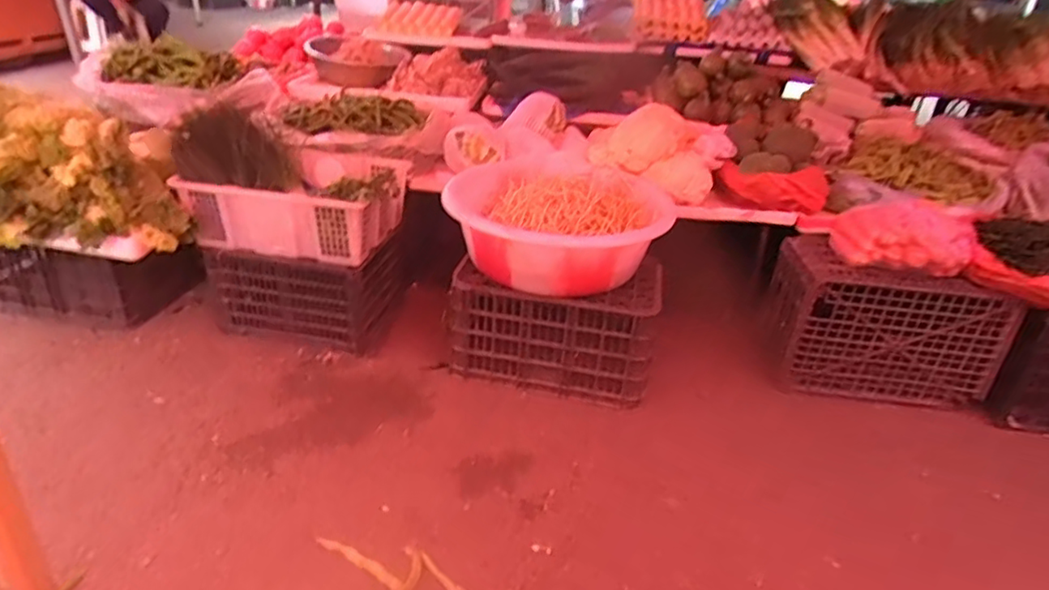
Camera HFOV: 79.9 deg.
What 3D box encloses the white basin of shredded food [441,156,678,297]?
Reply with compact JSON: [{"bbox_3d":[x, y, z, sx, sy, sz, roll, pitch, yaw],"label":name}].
[{"bbox_3d":[0.064,-0.183,1.511,0.525,0.185,0.524,3,29,-2],"label":"white basin of shredded food"}]

